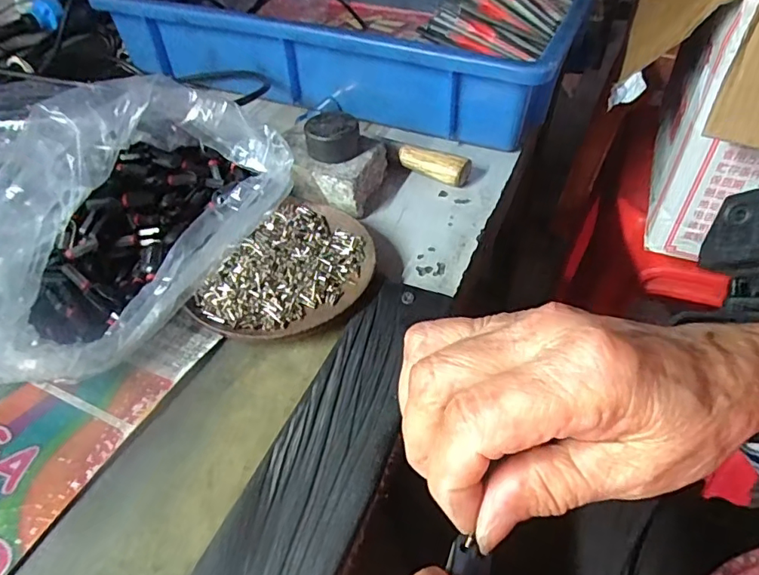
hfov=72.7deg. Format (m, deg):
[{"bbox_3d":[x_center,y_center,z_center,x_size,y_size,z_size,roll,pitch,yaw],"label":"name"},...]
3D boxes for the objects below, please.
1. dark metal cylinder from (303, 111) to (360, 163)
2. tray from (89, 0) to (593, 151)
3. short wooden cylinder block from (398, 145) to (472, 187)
[{"bbox_3d":[-0.034,-0.105,0.363,0.031,0.025,0.028,18,49,20],"label":"dark metal cylinder"},{"bbox_3d":[-0.017,-0.274,0.528,0.428,0.086,0.298,17,49,19],"label":"tray"},{"bbox_3d":[0.040,-0.092,0.389,0.052,0.019,0.018,21,50,22],"label":"short wooden cylinder block"}]

